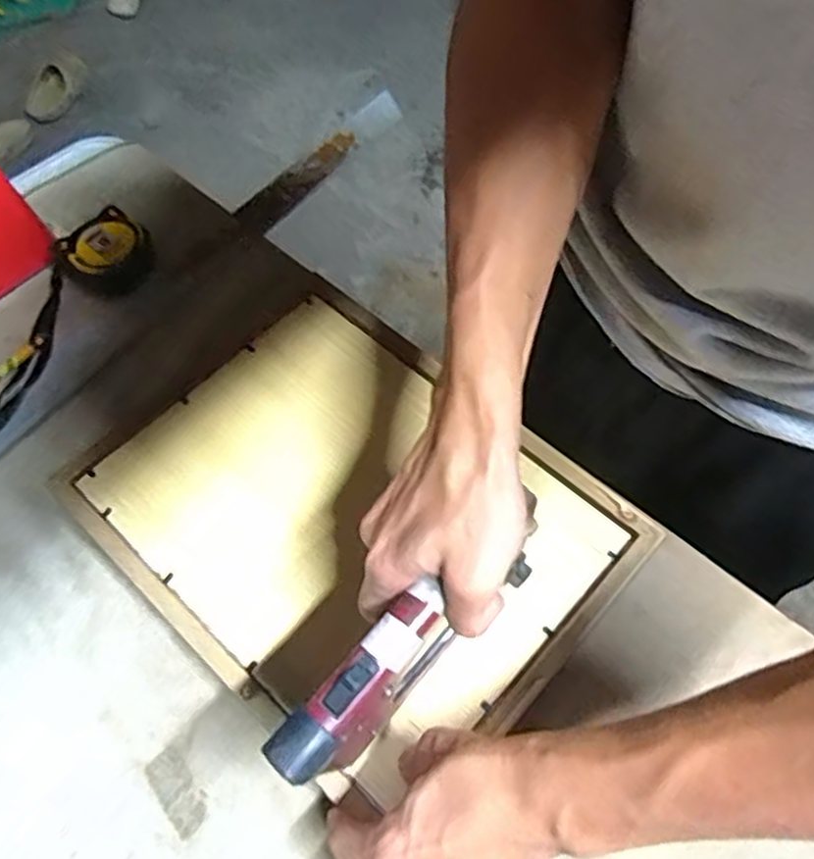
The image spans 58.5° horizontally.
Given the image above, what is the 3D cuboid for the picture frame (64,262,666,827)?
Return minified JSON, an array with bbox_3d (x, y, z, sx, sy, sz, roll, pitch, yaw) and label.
[{"bbox_3d":[-0.044,0.051,0.493,0.341,0.019,0.253,39,66,21],"label":"picture frame"}]

